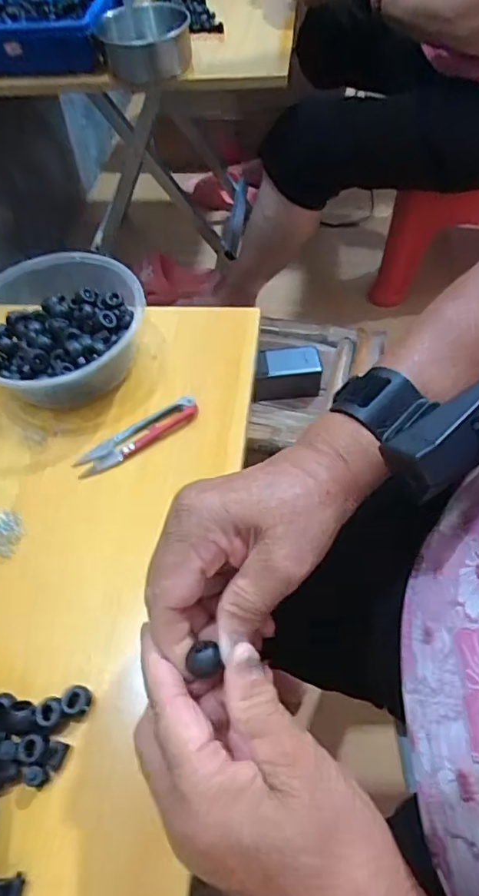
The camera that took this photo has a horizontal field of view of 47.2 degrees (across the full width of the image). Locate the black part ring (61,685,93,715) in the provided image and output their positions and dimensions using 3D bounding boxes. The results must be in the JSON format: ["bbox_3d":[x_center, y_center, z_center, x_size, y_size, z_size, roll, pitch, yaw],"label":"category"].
[{"bbox_3d":[-0.095,0.146,0.319,0.015,0.011,0.016,-3,53,4],"label":"black part ring"}]

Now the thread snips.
[{"bbox_3d":[-0.079,-0.010,0.422,0.099,0.017,0.022,-28,56,-15],"label":"thread snips"}]

